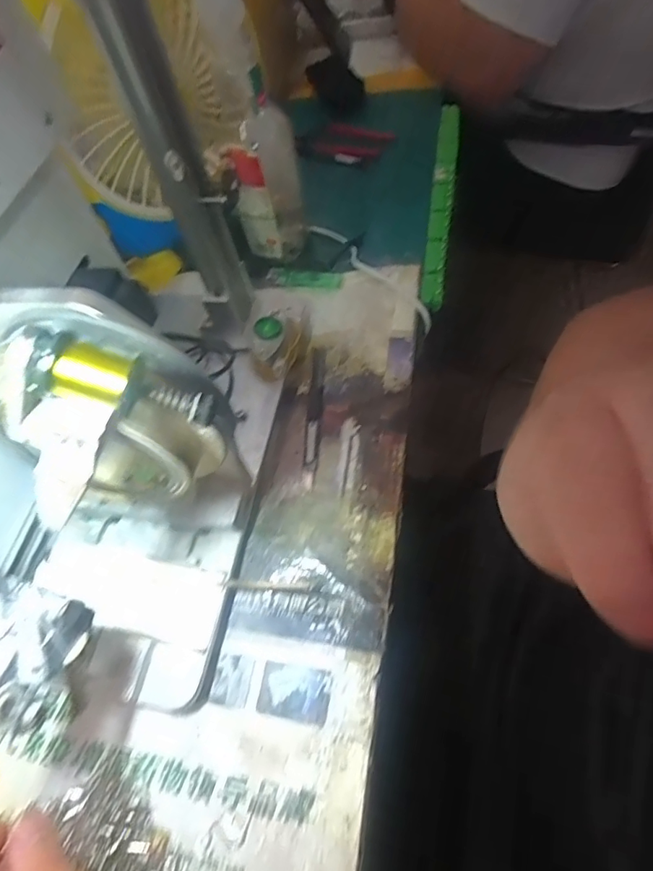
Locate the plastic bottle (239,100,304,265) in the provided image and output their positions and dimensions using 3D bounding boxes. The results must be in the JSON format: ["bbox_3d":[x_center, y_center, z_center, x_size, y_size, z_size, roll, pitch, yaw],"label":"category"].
[{"bbox_3d":[-0.057,-0.238,0.488,0.062,0.124,0.050,-7,58,5],"label":"plastic bottle"}]

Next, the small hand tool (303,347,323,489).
[{"bbox_3d":[-0.010,-0.020,0.426,0.012,0.004,0.138,-1,58,8],"label":"small hand tool"}]

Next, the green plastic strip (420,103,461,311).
[{"bbox_3d":[0.127,-0.270,0.546,0.023,0.012,0.345,5,59,12],"label":"green plastic strip"}]

